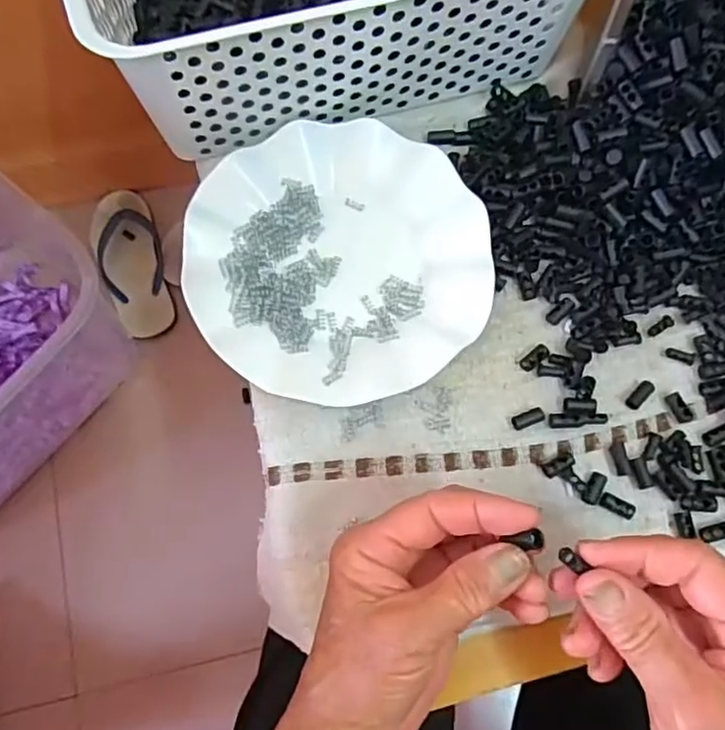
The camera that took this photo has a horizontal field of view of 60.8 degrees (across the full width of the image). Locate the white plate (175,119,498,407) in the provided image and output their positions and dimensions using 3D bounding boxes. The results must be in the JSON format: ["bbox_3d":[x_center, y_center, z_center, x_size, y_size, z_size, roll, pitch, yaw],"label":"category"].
[{"bbox_3d":[-0.014,-0.066,0.382,0.177,0.016,0.177,0,76,-1],"label":"white plate"}]

